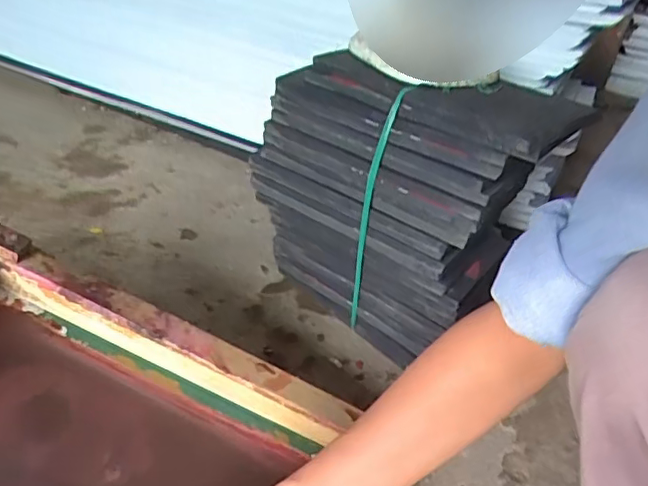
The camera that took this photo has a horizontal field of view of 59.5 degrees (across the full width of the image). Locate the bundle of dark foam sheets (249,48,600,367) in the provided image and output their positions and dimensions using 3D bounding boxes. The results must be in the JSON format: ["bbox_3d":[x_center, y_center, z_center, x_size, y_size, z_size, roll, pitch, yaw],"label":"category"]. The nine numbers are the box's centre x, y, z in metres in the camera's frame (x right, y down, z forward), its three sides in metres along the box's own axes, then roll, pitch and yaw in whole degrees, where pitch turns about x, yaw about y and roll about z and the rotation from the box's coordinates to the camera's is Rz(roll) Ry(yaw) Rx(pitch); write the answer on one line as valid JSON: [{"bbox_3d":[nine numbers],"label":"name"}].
[{"bbox_3d":[0.077,-0.039,0.707,0.326,0.335,0.144,25,39,24],"label":"bundle of dark foam sheets"}]

